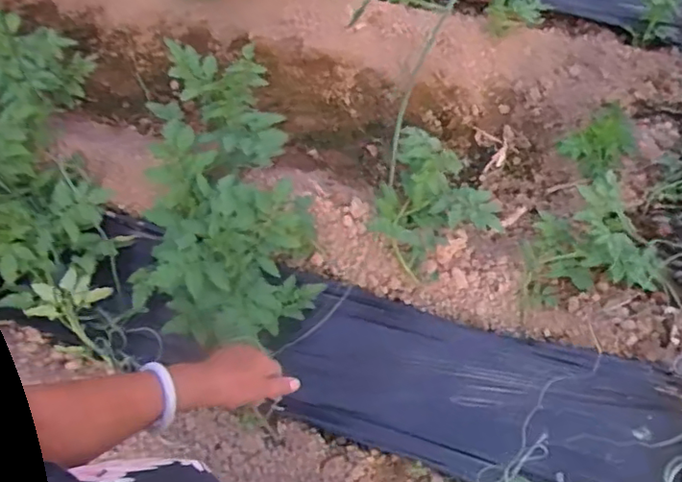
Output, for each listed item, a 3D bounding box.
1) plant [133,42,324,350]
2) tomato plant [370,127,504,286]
[{"bbox_3d":[-0.320,-0.127,1.641,0.470,0.290,0.812,-4,56,-5],"label":"plant"},{"bbox_3d":[0.252,-0.118,1.695,0.334,0.221,0.324,1,56,-1],"label":"tomato plant"}]

